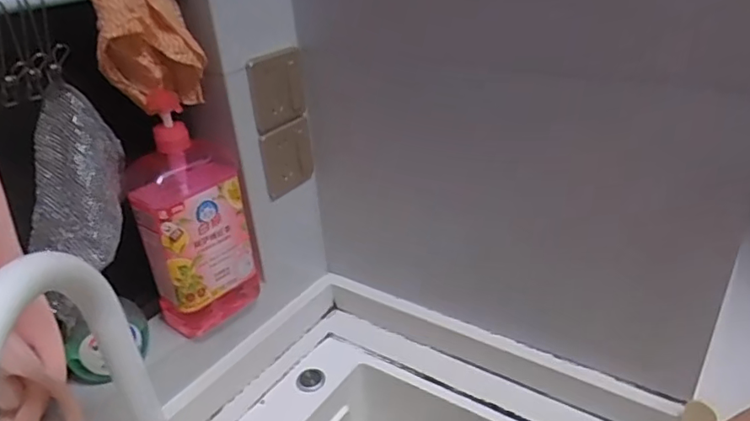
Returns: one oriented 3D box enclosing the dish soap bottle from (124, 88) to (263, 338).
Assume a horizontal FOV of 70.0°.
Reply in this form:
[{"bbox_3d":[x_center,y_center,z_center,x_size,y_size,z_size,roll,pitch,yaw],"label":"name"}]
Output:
[{"bbox_3d":[-0.209,0.008,0.626,0.070,0.272,0.118,15,34,31],"label":"dish soap bottle"}]

